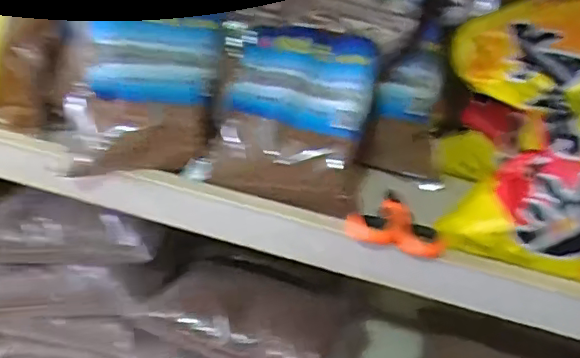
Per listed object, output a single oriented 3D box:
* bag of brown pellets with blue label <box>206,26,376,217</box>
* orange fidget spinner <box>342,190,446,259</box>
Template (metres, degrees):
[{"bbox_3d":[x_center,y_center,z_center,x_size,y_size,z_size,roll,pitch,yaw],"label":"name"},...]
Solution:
[{"bbox_3d":[0.006,-0.058,0.553,0.129,0.162,0.050,11,-8,13],"label":"bag of brown pellets with blue label"},{"bbox_3d":[0.092,0.034,0.489,0.076,0.016,0.070,18,34,16],"label":"orange fidget spinner"}]

